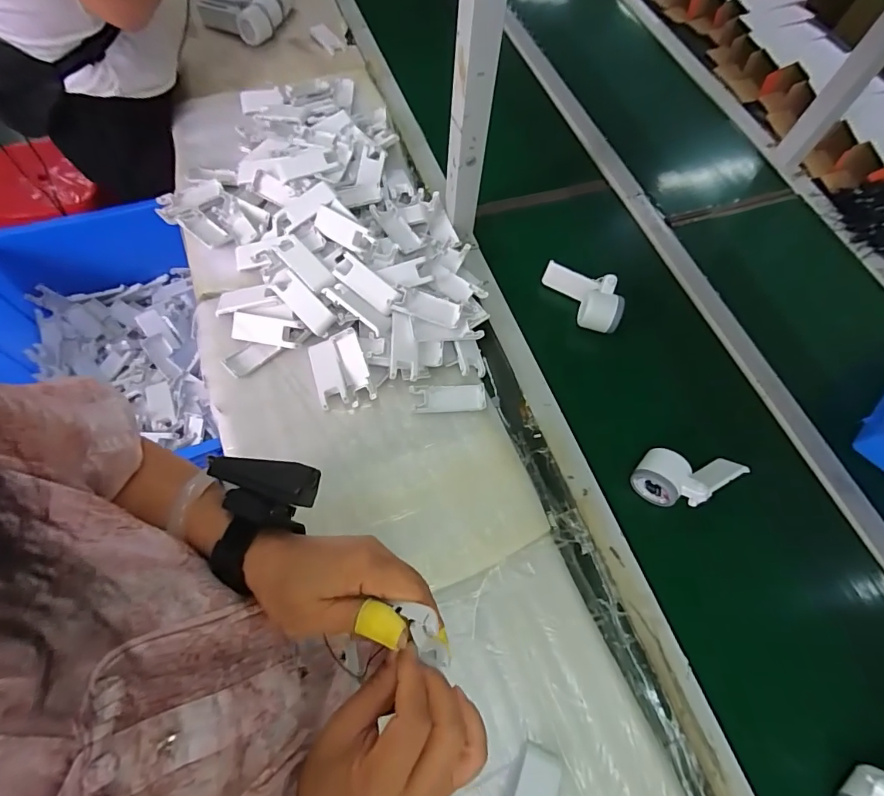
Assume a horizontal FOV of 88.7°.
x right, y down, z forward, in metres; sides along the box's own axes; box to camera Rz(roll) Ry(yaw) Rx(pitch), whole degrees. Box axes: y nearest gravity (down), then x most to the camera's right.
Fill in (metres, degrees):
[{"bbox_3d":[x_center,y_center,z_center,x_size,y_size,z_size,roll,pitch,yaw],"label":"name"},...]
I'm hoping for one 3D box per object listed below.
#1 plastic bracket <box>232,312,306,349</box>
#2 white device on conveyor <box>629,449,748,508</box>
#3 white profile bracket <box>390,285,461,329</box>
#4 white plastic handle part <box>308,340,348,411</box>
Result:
[{"bbox_3d":[-0.251,-0.096,0.648,0.100,0.004,0.040,9,88,3],"label":"plastic bracket"},{"bbox_3d":[0.324,0.104,0.586,0.147,0.046,0.069,3,65,-1],"label":"white device on conveyor"},{"bbox_3d":[-0.023,-0.129,0.642,0.099,0.006,0.039,17,76,-13],"label":"white profile bracket"},{"bbox_3d":[-0.160,-0.033,0.631,0.038,0.022,0.092,-15,67,-10],"label":"white plastic handle part"}]

